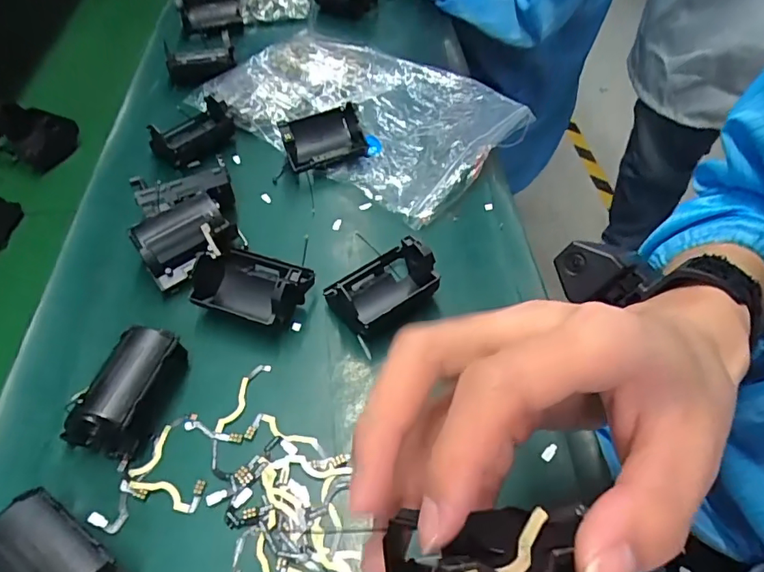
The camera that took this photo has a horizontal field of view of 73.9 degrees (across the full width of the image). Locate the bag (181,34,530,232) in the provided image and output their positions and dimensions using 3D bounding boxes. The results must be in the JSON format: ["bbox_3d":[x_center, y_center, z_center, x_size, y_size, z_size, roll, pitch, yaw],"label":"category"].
[{"bbox_3d":[-0.020,-0.174,0.489,0.277,0.033,0.183,27,58,24],"label":"bag"}]

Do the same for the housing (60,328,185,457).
[{"bbox_3d":[-0.149,0.061,0.302,0.048,0.042,0.072,11,53,13],"label":"housing"}]

